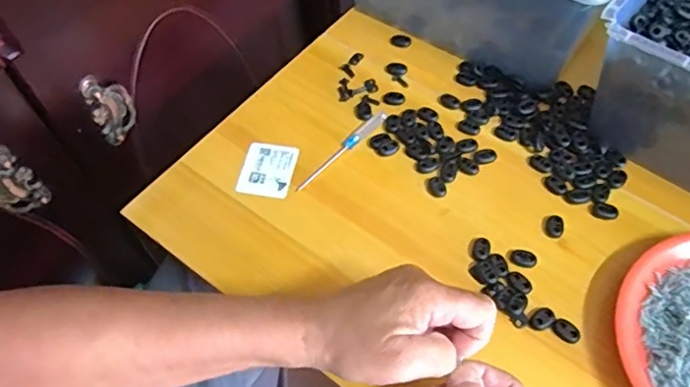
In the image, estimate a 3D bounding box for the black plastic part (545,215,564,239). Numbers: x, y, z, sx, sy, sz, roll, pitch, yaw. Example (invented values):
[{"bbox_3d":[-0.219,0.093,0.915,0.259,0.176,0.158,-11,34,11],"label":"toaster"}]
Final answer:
[{"bbox_3d":[0.185,0.029,0.510,0.016,0.004,0.022,24,58,20],"label":"black plastic part"}]

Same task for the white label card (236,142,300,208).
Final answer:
[{"bbox_3d":[-0.074,-0.020,0.559,0.053,0.004,0.066,10,61,5],"label":"white label card"}]

